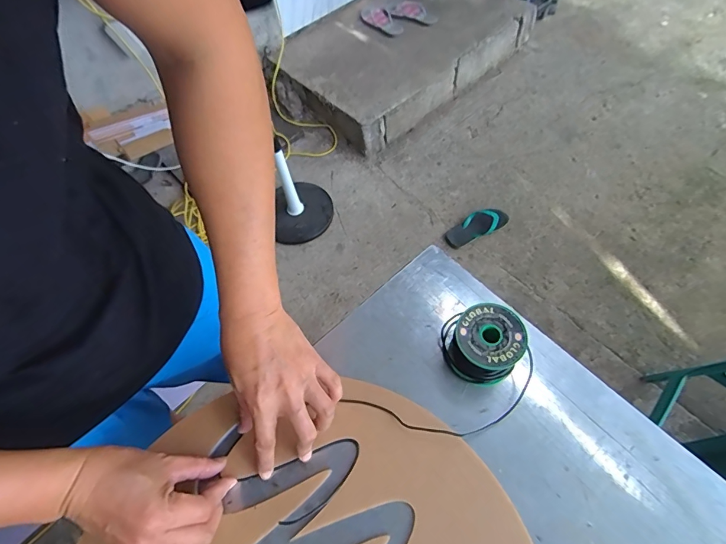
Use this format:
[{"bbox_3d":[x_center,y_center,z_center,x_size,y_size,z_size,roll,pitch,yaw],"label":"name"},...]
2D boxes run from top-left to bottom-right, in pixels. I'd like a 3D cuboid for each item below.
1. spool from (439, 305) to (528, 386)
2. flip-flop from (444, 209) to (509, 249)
[{"bbox_3d":[0.130,0.079,0.452,0.075,0.067,0.073,-2,59,3],"label":"spool"},{"bbox_3d":[0.399,-0.165,1.466,0.230,0.042,0.097,-29,62,-12],"label":"flip-flop"}]

